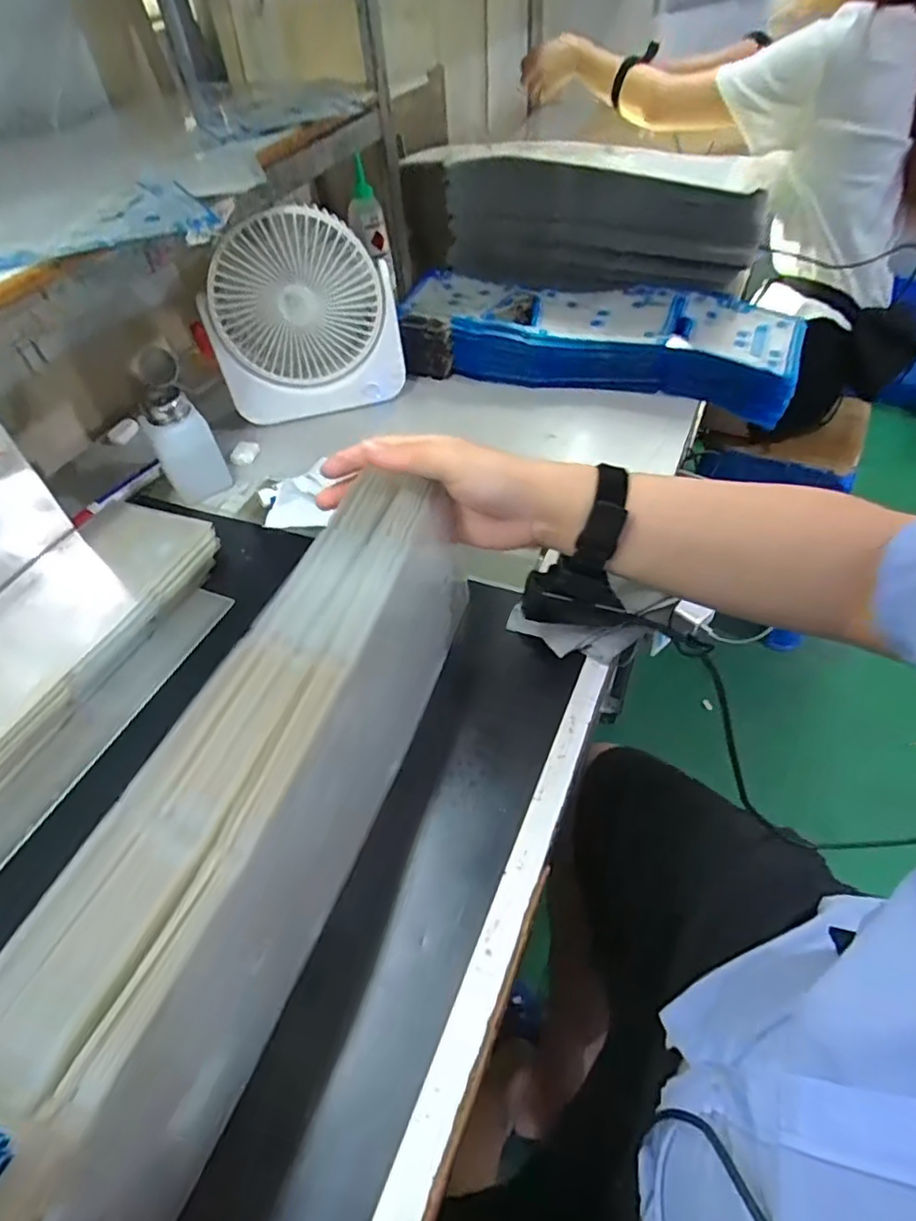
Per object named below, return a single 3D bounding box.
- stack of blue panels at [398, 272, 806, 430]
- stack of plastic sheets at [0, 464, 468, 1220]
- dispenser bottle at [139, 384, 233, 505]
[{"bbox_3d":[0.152,-0.310,0.704,0.439,0.068,0.141,12,52,15],"label":"stack of blue panels"},{"bbox_3d":[-0.098,0.093,0.315,0.102,0.131,0.391,14,46,16],"label":"stack of plastic sheets"},{"bbox_3d":[-0.267,-0.163,0.597,0.054,0.097,0.041,-29,54,-18],"label":"dispenser bottle"}]

